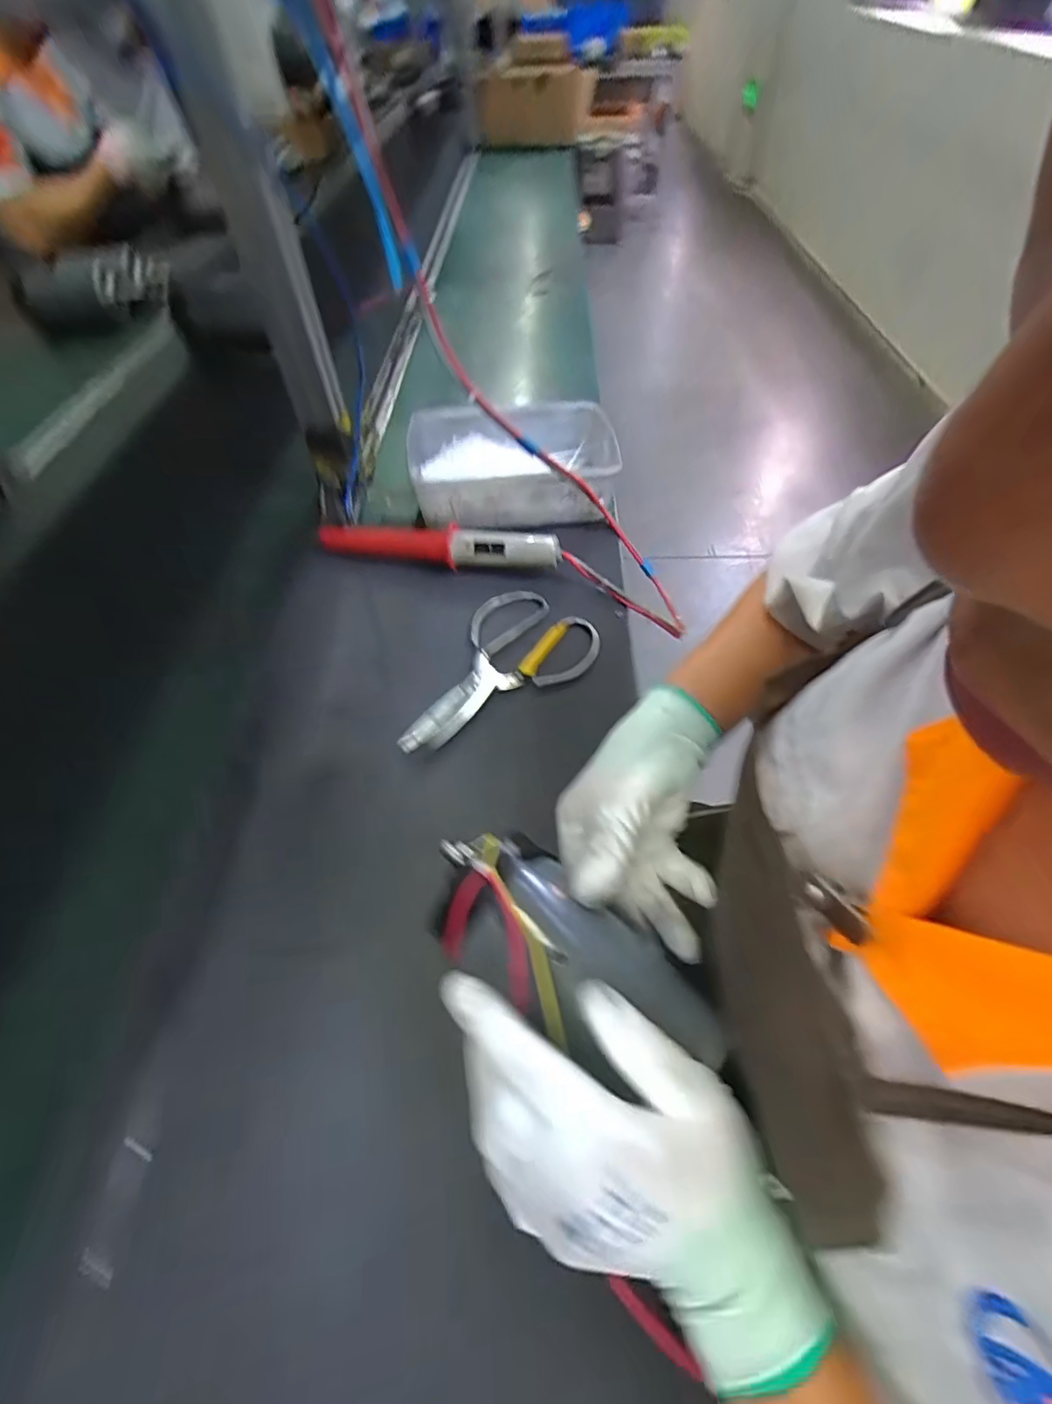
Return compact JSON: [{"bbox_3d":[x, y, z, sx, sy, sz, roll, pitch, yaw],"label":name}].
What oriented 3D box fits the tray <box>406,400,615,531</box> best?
[{"bbox_3d":[-0.013,-0.263,0.604,0.221,0.067,0.162,-10,55,-6],"label":"tray"}]

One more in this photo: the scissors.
[{"bbox_3d":[-0.033,-0.040,0.480,0.200,0.012,0.114,-27,59,-17],"label":"scissors"}]

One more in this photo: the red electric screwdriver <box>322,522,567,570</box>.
[{"bbox_3d":[-0.091,-0.161,0.551,0.256,0.041,0.042,11,56,9],"label":"red electric screwdriver"}]

